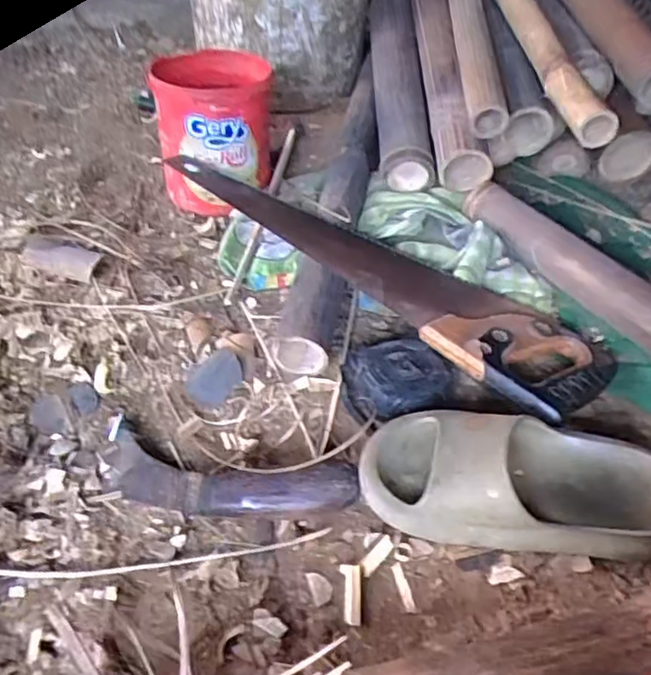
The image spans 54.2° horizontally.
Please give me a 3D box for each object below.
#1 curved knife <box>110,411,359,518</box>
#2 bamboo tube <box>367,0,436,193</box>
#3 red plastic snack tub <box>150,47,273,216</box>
[{"bbox_3d":[-0.082,0.107,0.512,0.218,0.037,0.068,11,47,10],"label":"curved knife"},{"bbox_3d":[0.093,-0.376,0.846,0.064,0.053,0.440,-1,62,-2],"label":"bamboo tube"},{"bbox_3d":[-0.131,-0.250,0.763,0.131,0.138,0.133,-7,46,-8],"label":"red plastic snack tub"}]

